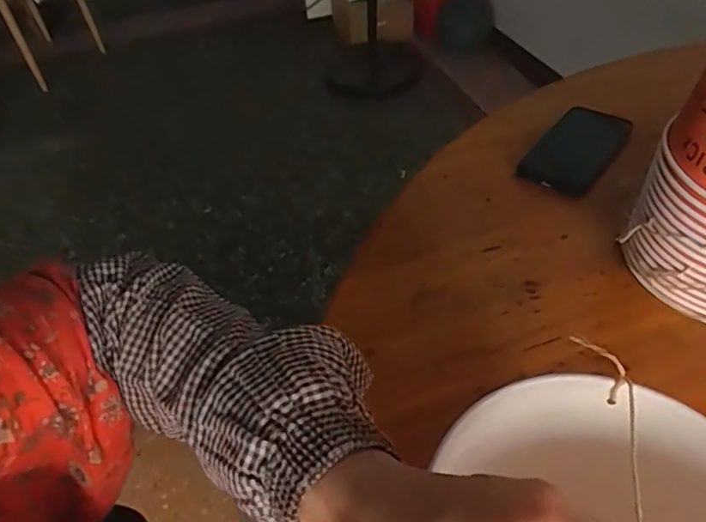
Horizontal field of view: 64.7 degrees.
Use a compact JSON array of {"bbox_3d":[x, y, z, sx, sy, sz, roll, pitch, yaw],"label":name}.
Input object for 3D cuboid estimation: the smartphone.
[{"bbox_3d":[0.256,-0.131,0.637,0.079,0.017,0.144,30,56,31],"label":"smartphone"}]

